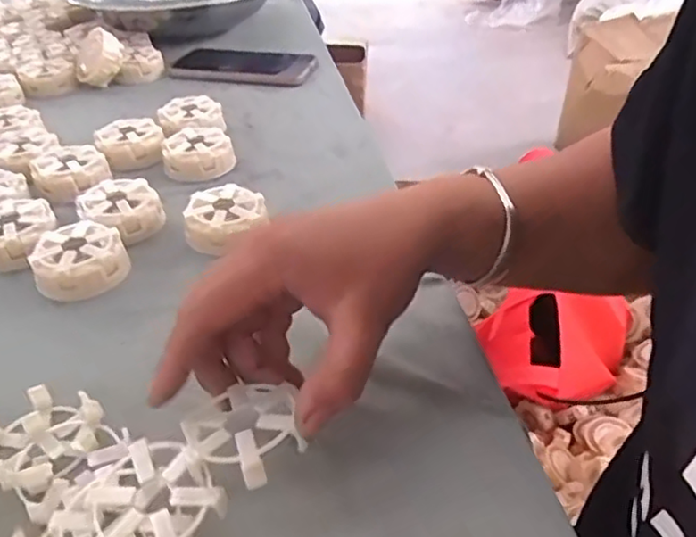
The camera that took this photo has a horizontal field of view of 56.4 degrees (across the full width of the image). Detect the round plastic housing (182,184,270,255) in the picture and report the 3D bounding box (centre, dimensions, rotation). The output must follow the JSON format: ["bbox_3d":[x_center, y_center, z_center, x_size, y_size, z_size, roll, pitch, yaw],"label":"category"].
[{"bbox_3d":[-0.093,-0.037,0.499,0.061,0.032,0.061,-2,36,1],"label":"round plastic housing"}]

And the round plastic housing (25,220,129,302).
[{"bbox_3d":[-0.191,-0.006,0.463,0.061,0.034,0.061,-16,39,-18],"label":"round plastic housing"}]

